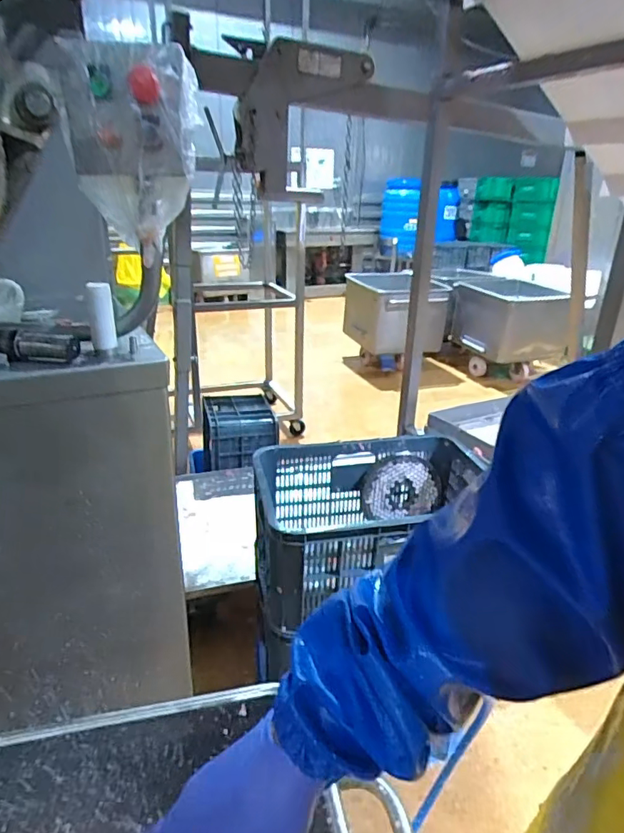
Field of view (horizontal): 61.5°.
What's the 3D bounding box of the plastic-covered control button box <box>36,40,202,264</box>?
[{"bbox_3d":[-0.254,-0.374,0.740,0.167,0.248,0.087,6,23,9],"label":"plastic-covered control button box"}]

